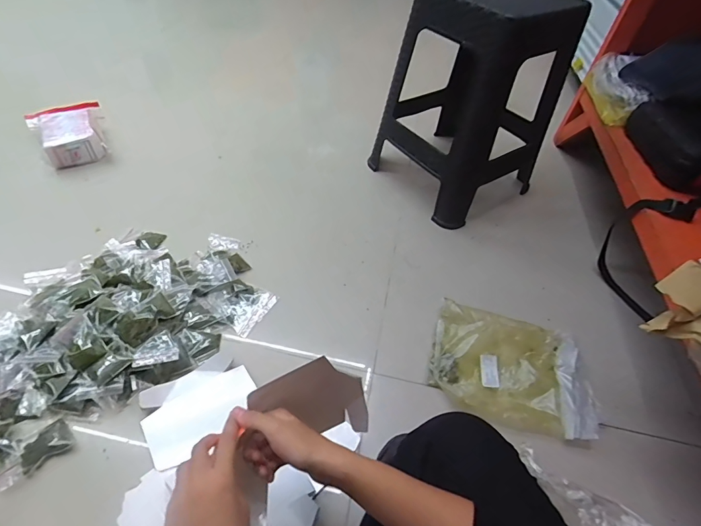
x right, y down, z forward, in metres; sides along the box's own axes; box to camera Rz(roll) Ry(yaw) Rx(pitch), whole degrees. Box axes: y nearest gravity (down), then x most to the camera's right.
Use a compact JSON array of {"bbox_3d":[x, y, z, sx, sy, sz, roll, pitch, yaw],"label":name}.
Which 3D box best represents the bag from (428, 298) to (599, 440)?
[{"bbox_3d":[0.304,0.193,0.709,0.298,0.039,0.215,12,49,4],"label":"bag"}]

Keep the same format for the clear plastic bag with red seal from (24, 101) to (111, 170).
[{"bbox_3d":[-0.792,-0.367,1.070,0.185,0.074,0.220,-21,54,-22],"label":"clear plastic bag with red seal"}]

